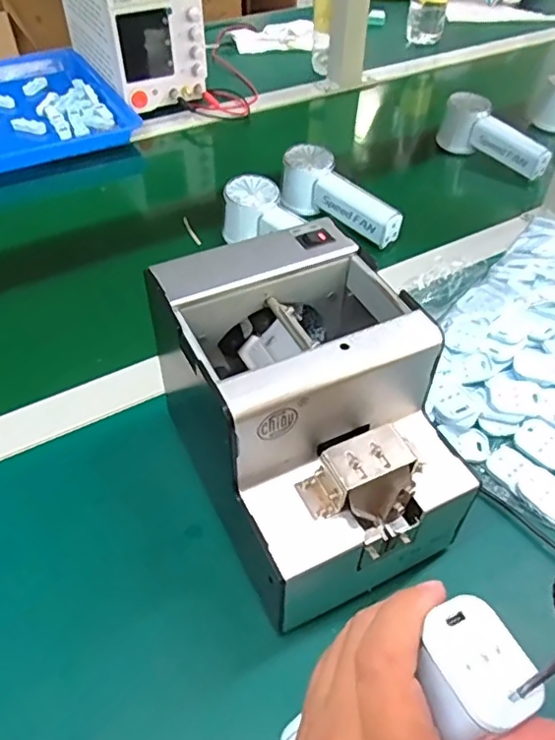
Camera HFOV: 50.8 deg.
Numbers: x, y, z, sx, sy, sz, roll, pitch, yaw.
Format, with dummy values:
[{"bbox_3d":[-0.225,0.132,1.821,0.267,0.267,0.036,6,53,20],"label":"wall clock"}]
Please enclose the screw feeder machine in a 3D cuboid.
[{"bbox_3d":[0.018,0.031,0.352,0.136,0.153,0.175,-23,50,-20],"label":"screw feeder machine"}]

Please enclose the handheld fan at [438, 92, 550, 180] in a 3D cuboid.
[{"bbox_3d":[0.274,-0.296,0.731,0.051,0.059,0.167,-32,54,-26],"label":"handheld fan"}]

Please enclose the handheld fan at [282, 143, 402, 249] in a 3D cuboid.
[{"bbox_3d":[0.068,-0.185,0.622,0.051,0.053,0.142,-31,54,-26],"label":"handheld fan"}]

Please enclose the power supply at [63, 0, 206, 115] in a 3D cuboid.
[{"bbox_3d":[-0.216,-0.512,0.862,0.128,0.143,0.257,-22,50,-19],"label":"power supply"}]

